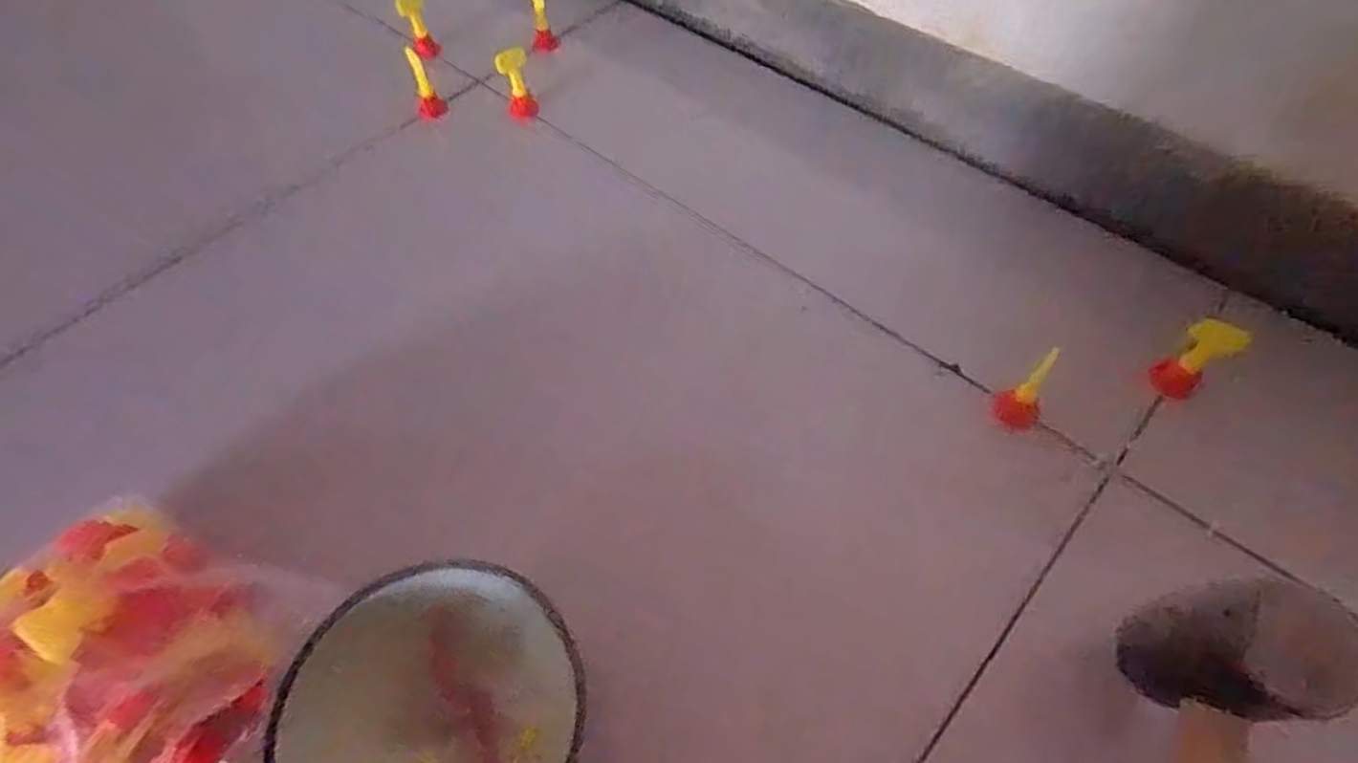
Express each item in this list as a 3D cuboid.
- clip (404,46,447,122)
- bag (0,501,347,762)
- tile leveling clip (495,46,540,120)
[{"bbox_3d":[-0.305,-0.353,0.819,0.032,0.081,0.024,-23,29,-11],"label":"clip"},{"bbox_3d":[-0.362,0.188,0.424,0.224,0.082,0.204,16,59,13],"label":"bag"},{"bbox_3d":[-0.189,-0.347,0.806,0.034,0.078,0.027,-14,20,-6],"label":"tile leveling clip"}]

